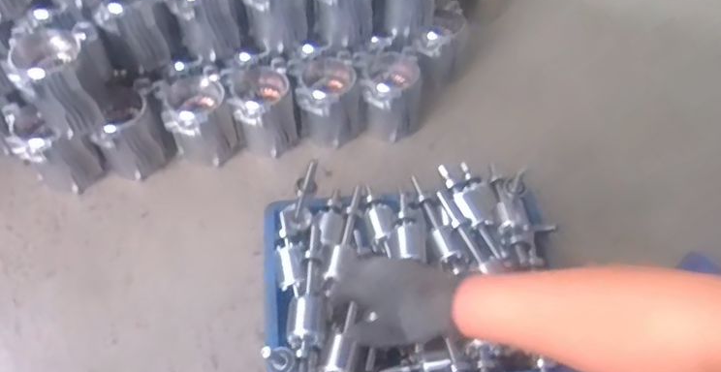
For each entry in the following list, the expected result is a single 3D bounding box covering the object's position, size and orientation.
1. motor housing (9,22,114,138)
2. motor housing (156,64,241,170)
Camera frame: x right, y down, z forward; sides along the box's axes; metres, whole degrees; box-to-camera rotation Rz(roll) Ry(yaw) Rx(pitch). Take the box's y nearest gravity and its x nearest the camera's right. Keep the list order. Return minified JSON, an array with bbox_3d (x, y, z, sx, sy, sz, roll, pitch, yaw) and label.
[{"bbox_3d":[-0.451,-0.167,0.905,0.109,0.124,0.127,-6,53,-6],"label":"motor housing"},{"bbox_3d":[-0.290,-0.122,1.056,0.114,0.120,0.133,-21,56,-17],"label":"motor housing"}]

